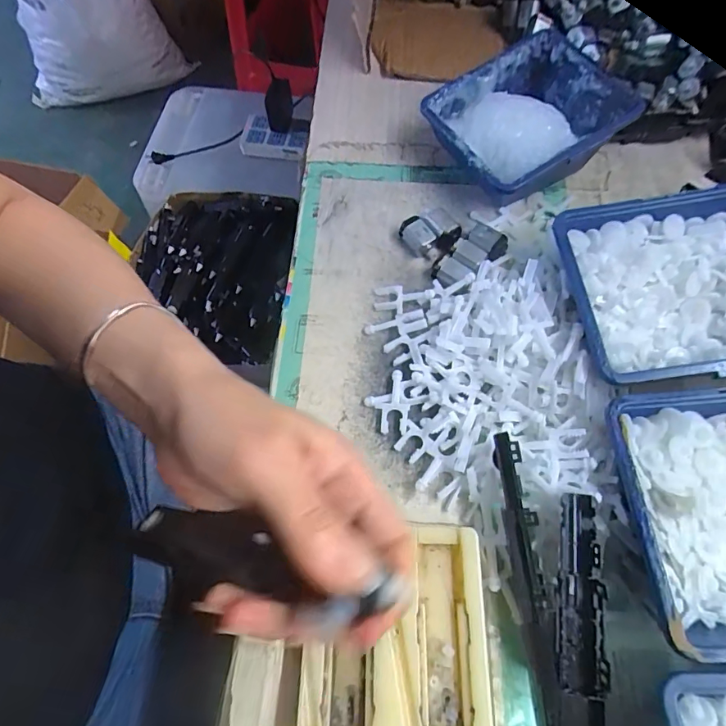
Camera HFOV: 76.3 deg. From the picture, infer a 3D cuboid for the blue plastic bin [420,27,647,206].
[{"bbox_3d":[0.123,-0.184,0.352,0.123,0.047,0.112,-28,69,-12],"label":"blue plastic bin"}]

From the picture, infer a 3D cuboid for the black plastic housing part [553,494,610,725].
[{"bbox_3d":[0.106,0.130,0.228,0.023,0.013,0.123,4,80,1],"label":"black plastic housing part"}]

